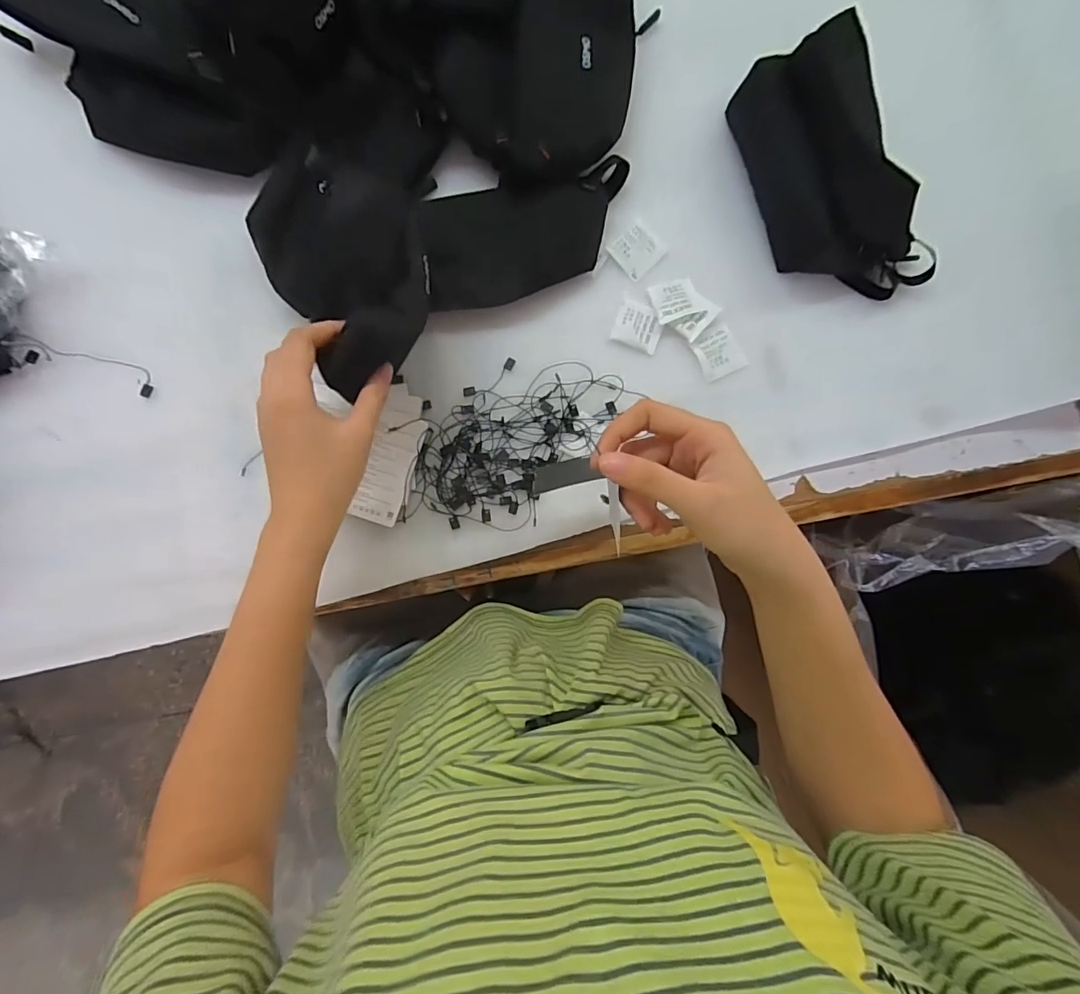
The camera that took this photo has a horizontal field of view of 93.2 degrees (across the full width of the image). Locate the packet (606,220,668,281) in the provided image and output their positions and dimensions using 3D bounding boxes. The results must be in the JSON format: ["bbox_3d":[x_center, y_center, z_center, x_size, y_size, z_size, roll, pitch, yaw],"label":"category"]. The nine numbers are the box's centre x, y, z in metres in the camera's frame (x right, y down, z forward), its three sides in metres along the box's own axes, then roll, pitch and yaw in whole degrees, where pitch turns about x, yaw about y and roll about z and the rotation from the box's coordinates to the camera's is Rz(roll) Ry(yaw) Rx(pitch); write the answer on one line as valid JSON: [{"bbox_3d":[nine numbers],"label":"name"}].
[{"bbox_3d":[0.086,-0.215,0.443,0.042,0.004,0.037,-44,91,-5],"label":"packet"}]

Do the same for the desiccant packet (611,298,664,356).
[{"bbox_3d":[0.085,-0.147,0.438,0.039,0.005,0.038,21,86,-3],"label":"desiccant packet"}]

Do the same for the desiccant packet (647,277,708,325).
[{"bbox_3d":[0.118,-0.171,0.440,0.041,0.005,0.035,-19,88,-5],"label":"desiccant packet"}]

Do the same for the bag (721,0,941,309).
[{"bbox_3d":[0.244,-0.266,0.421,0.101,0.071,0.203,-21,89,-5],"label":"bag"}]

